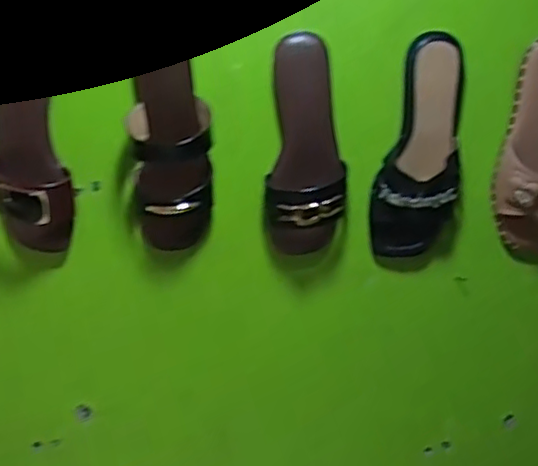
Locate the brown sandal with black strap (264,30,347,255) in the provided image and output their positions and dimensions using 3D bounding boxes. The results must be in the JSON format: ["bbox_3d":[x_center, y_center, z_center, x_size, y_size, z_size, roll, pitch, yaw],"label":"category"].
[{"bbox_3d":[0.042,-0.088,0.740,0.089,0.233,0.058,4,17,7],"label":"brown sandal with black strap"}]

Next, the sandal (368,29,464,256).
[{"bbox_3d":[0.167,-0.088,0.746,0.094,0.247,0.050,4,17,7],"label":"sandal"}]

